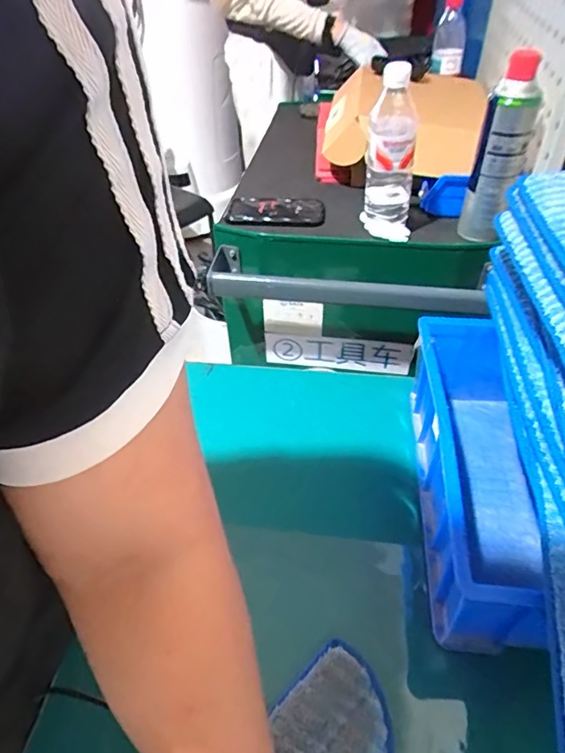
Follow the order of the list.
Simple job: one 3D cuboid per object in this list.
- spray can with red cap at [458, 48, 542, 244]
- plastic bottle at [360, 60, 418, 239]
[{"bbox_3d":[0.289,-0.285,0.656,0.066,0.215,0.066,14,46,17],"label":"spray can with red cap"},{"bbox_3d":[0.151,-0.297,0.685,0.071,0.220,0.065,7,45,10],"label":"plastic bottle"}]

